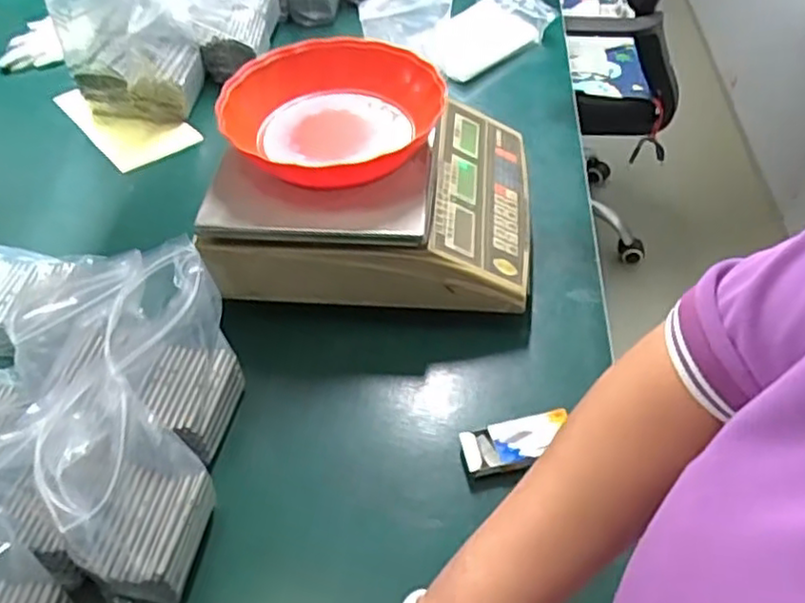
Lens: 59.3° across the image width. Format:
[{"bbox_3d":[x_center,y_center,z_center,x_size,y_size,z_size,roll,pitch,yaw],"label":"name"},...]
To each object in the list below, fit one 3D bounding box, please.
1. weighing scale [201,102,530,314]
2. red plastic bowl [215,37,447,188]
[{"bbox_3d":[-0.028,-0.119,0.731,0.317,0.097,0.262,2,49,4],"label":"weighing scale"},{"bbox_3d":[-0.069,-0.175,0.672,0.202,0.050,0.192,-1,48,1],"label":"red plastic bowl"}]

